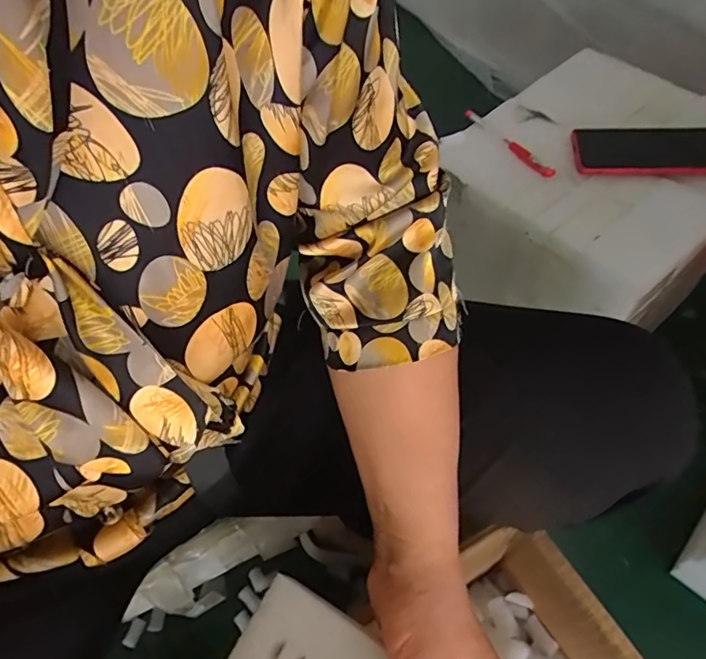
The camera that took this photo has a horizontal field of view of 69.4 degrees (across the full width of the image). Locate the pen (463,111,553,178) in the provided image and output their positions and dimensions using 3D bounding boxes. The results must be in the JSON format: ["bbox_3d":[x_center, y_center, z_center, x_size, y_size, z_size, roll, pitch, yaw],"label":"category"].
[{"bbox_3d":[0.188,-0.230,0.624,0.015,0.016,0.149,-28,58,-15],"label":"pen"}]

